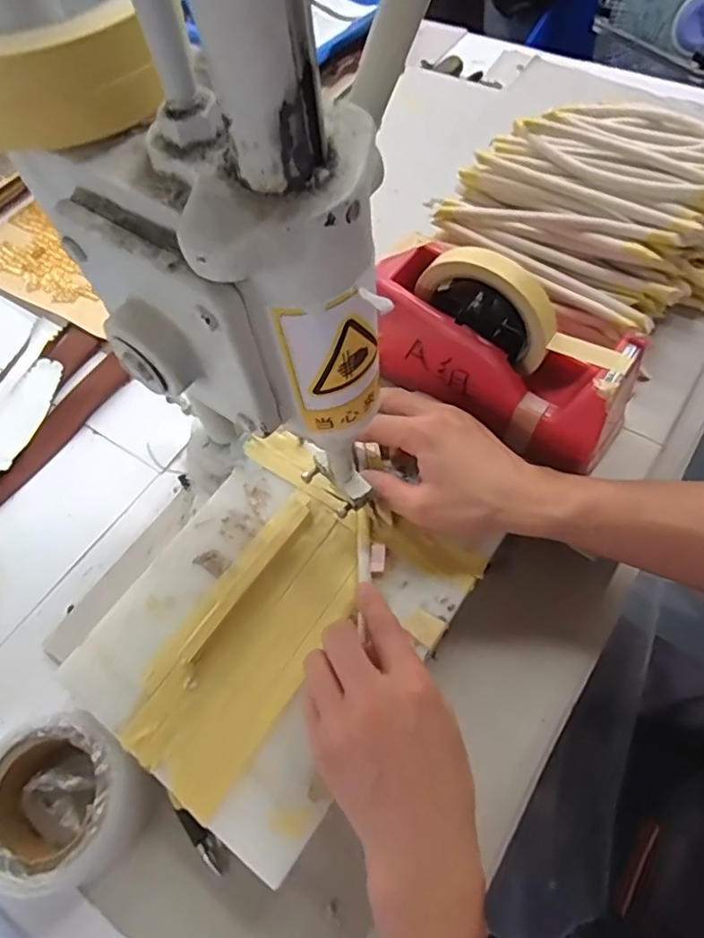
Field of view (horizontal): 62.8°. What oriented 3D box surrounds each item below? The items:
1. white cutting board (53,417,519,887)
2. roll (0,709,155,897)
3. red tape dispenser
[{"bbox_3d":[-0.053,0.097,0.393,0.196,0.016,0.235,32,69,18],"label":"white cutting board"},{"bbox_3d":[-0.189,0.222,0.386,0.113,0.047,0.102,11,64,9],"label":"roll"},{"bbox_3d":[0.105,-0.089,0.412,0.201,0.116,0.073,29,68,17],"label":"red tape dispenser"}]

